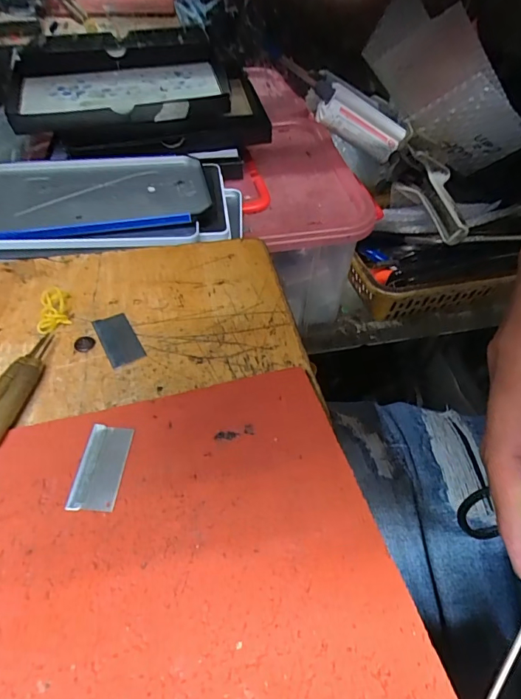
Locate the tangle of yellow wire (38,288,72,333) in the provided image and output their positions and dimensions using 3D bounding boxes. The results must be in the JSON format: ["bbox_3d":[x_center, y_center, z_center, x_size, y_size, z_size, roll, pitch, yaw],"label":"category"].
[{"bbox_3d":[-0.117,-0.023,0.251,0.018,0.010,0.027,-15,50,-17],"label":"tangle of yellow wire"}]

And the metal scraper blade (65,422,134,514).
[{"bbox_3d":[-0.068,0.049,0.189,0.019,0.004,0.038,5,47,0],"label":"metal scraper blade"}]

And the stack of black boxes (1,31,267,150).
[{"bbox_3d":[-0.110,-0.227,0.409,0.226,0.064,0.126,-6,48,-9],"label":"stack of black boxes"}]

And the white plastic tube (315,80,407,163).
[{"bbox_3d":[0.110,-0.249,0.491,0.102,0.042,0.014,18,42,-25],"label":"white plastic tube"}]

